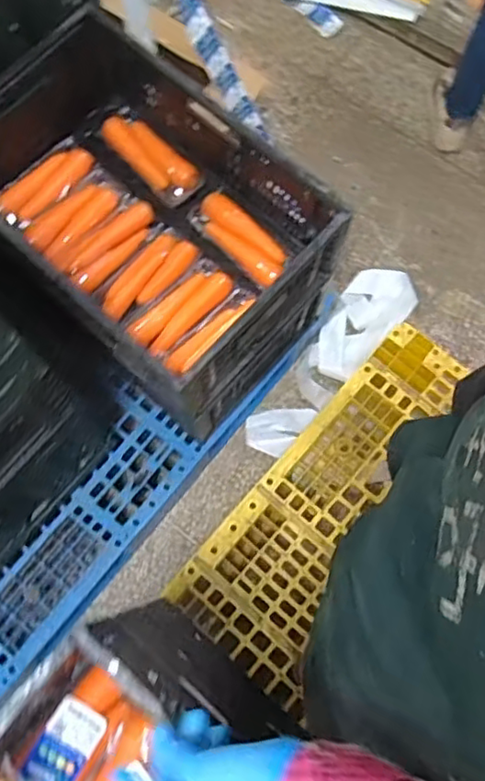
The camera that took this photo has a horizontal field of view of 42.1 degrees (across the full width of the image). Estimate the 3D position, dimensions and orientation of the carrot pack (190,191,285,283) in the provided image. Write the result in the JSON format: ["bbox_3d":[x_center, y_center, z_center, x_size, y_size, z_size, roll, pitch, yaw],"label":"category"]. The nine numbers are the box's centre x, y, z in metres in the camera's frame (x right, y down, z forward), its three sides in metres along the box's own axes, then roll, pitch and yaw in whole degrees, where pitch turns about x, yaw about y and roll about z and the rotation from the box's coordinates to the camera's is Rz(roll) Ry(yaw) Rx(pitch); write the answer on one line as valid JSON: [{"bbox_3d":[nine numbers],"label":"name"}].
[{"bbox_3d":[-0.002,-0.291,1.199,0.077,0.036,0.217,-42,79,-11],"label":"carrot pack"}]

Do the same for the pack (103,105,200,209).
[{"bbox_3d":[-0.183,-0.472,1.259,0.086,0.038,0.244,-41,79,-11],"label":"pack"}]

